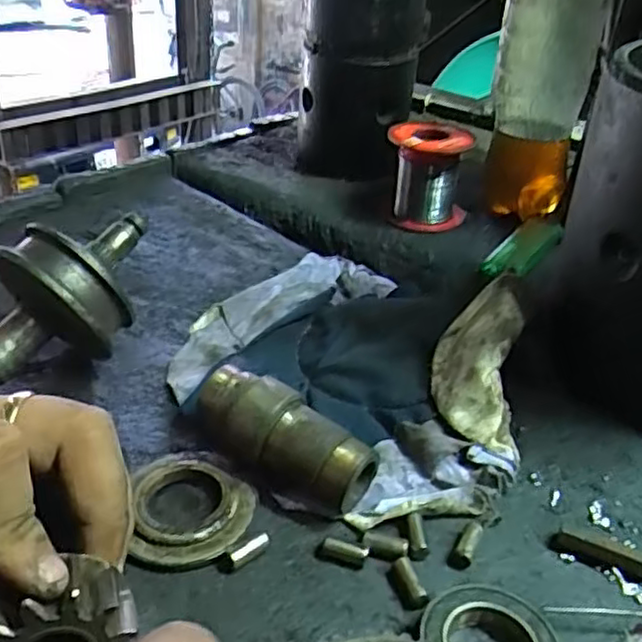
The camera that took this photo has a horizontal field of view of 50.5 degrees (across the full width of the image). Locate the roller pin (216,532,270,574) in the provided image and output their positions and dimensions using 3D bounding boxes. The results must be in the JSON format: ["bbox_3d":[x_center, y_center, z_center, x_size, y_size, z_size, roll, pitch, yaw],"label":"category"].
[{"bbox_3d":[-0.025,0.077,0.224,0.019,0.006,0.006,-17,39,-31],"label":"roller pin"}]

